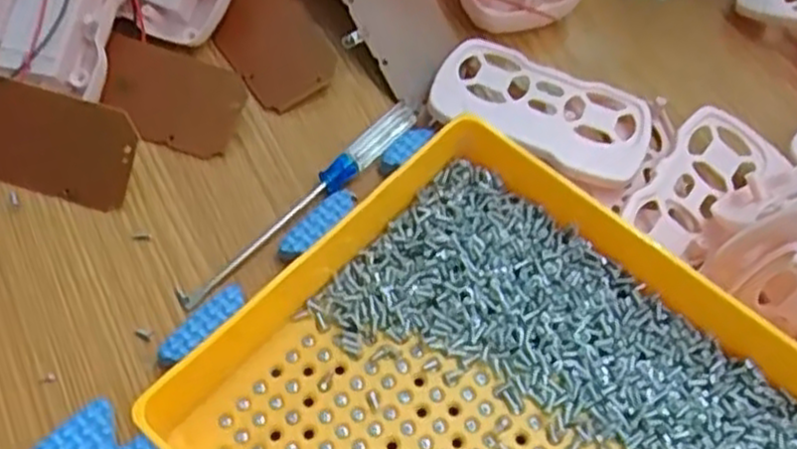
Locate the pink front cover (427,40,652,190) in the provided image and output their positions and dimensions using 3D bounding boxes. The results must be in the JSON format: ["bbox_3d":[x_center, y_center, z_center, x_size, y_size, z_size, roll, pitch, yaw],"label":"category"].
[{"bbox_3d":[0.058,-0.047,0.312,0.087,0.011,0.054,22,60,8],"label":"pink front cover"}]

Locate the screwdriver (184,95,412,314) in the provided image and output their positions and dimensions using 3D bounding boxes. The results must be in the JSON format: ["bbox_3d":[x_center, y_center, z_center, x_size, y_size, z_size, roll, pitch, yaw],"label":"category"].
[{"bbox_3d":[-0.035,-0.009,0.290,0.009,0.007,0.117,41,65,18],"label":"screwdriver"}]

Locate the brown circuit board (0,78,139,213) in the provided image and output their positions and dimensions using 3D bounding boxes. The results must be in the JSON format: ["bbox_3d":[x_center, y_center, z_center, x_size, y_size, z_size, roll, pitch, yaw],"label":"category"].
[{"bbox_3d":[-0.135,-0.031,0.287,0.071,0.004,0.038,17,101,2],"label":"brown circuit board"}]

